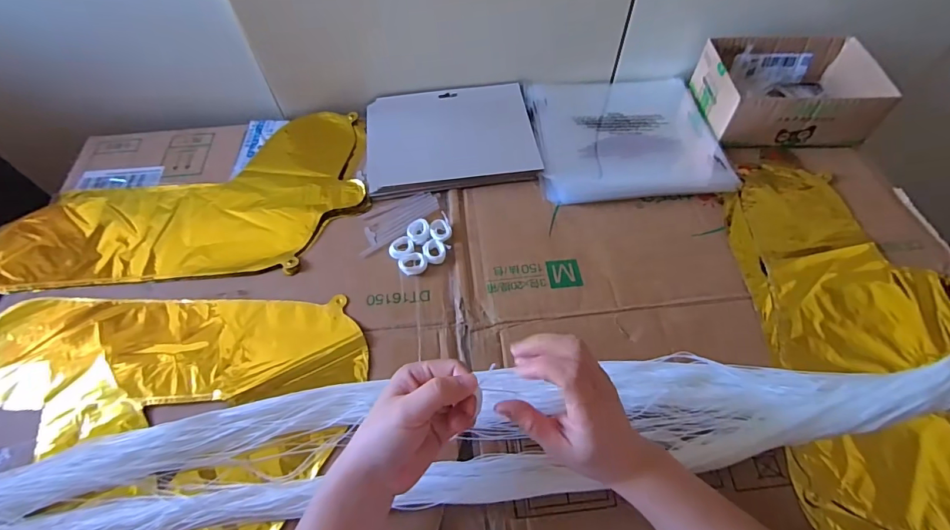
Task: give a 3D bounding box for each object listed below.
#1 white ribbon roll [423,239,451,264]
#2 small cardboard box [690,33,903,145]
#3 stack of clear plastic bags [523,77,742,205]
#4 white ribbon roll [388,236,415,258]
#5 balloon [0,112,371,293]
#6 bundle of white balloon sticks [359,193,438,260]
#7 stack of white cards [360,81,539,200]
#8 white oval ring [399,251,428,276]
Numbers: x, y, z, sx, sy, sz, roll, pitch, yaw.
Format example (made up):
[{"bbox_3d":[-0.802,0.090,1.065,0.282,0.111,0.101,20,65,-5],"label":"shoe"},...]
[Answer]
[{"bbox_3d":[-0.042,-0.014,0.482,0.024,0.008,0.026,-1,57,1],"label":"white ribbon roll"},{"bbox_3d":[0.378,-0.214,0.558,0.182,0.063,0.141,0,57,2],"label":"small cardboard box"},{"bbox_3d":[0.183,-0.167,0.566,0.218,0.017,0.207,-4,57,-1],"label":"stack of clear plastic bags"},{"bbox_3d":[-0.078,-0.018,0.486,0.026,0.008,0.027,-1,57,1],"label":"white ribbon roll"},{"bbox_3d":[-0.329,-0.085,0.534,0.391,0.006,0.232,-4,57,-1],"label":"balloon"},{"bbox_3d":[-0.085,-0.051,0.515,0.102,0.006,0.053,-23,59,-13],"label":"bundle of white balloon sticks"},{"bbox_3d":[-0.030,-0.161,0.572,0.205,0.014,0.163,-7,57,-3],"label":"stack of white cards"},{"bbox_3d":[-0.064,-0.001,0.474,0.028,0.010,0.023,-21,59,-12],"label":"white oval ring"}]

